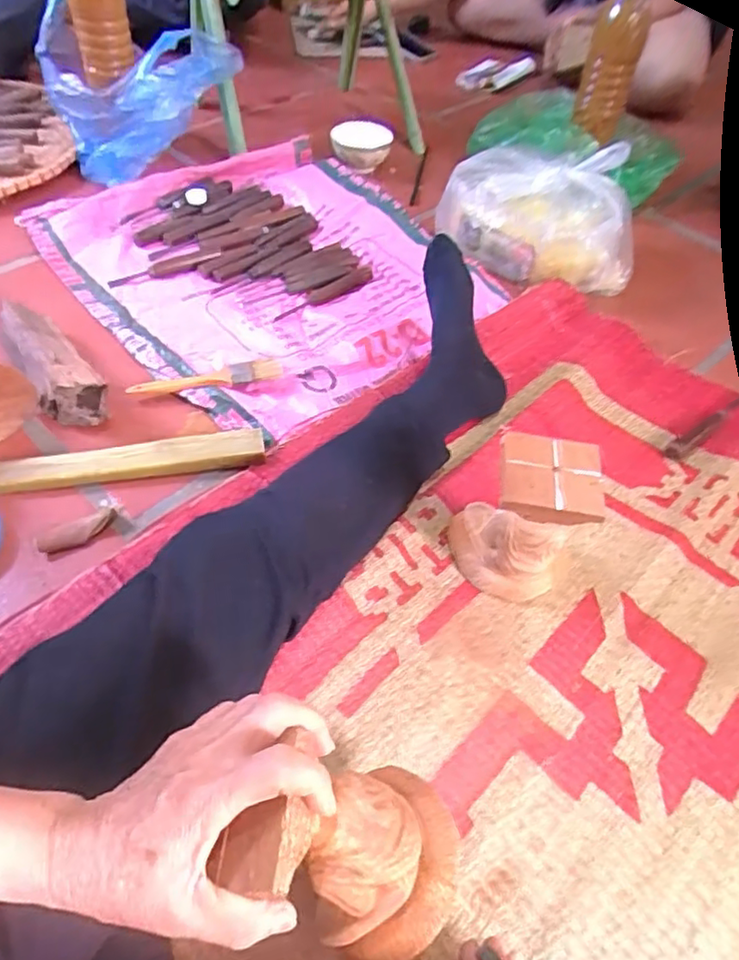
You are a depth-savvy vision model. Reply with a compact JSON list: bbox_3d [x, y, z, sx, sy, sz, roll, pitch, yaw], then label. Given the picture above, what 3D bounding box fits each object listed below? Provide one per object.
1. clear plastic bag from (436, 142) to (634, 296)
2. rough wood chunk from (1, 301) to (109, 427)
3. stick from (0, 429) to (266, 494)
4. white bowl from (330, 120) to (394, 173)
[{"bbox_3d":[0.244,-0.386,0.911,0.279,0.121,0.179,8,52,4],"label":"clear plastic bag"},{"bbox_3d":[-0.369,-0.133,0.725,0.063,0.064,0.193,-32,59,-24],"label":"rough wood chunk"},{"bbox_3d":[-0.257,-0.020,0.671,0.283,0.021,0.041,-8,52,-8],"label":"stick"},{"bbox_3d":[-0.014,-0.581,1.091,0.101,0.051,0.101,1,52,-1],"label":"white bowl"}]

